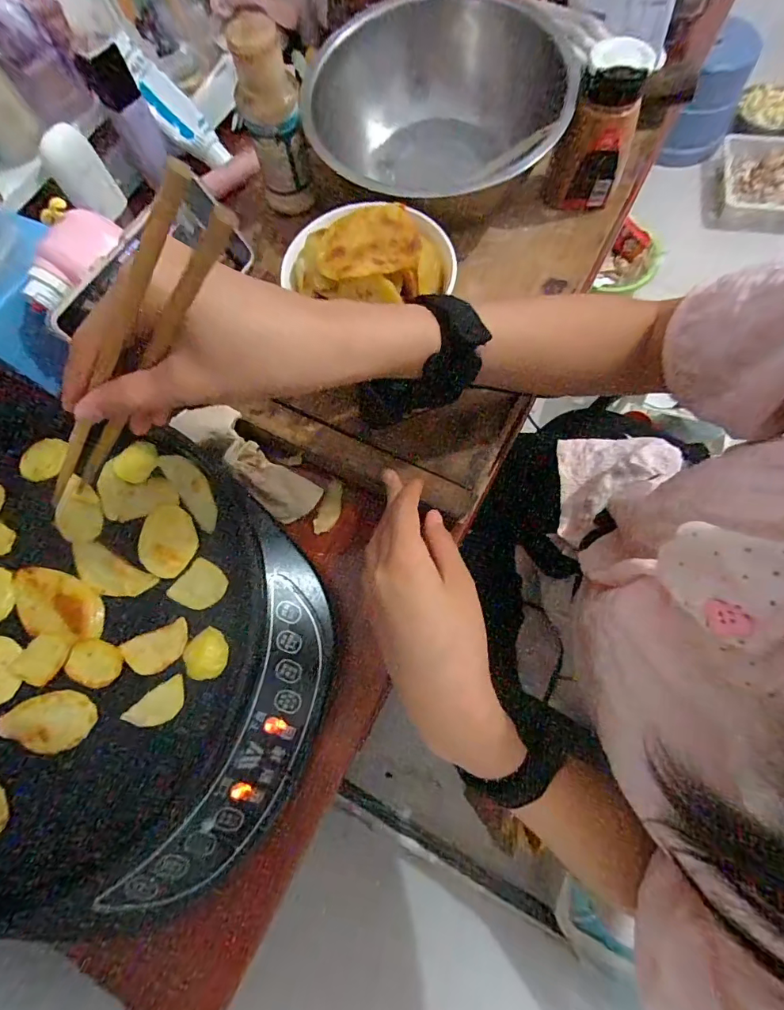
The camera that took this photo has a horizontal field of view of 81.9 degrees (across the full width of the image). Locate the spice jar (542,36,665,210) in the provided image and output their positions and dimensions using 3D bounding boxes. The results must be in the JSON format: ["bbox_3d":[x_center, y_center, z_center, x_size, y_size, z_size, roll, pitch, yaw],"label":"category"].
[{"bbox_3d":[0.170,-0.301,0.372,0.055,0.110,0.051,23,75,11],"label":"spice jar"}]

